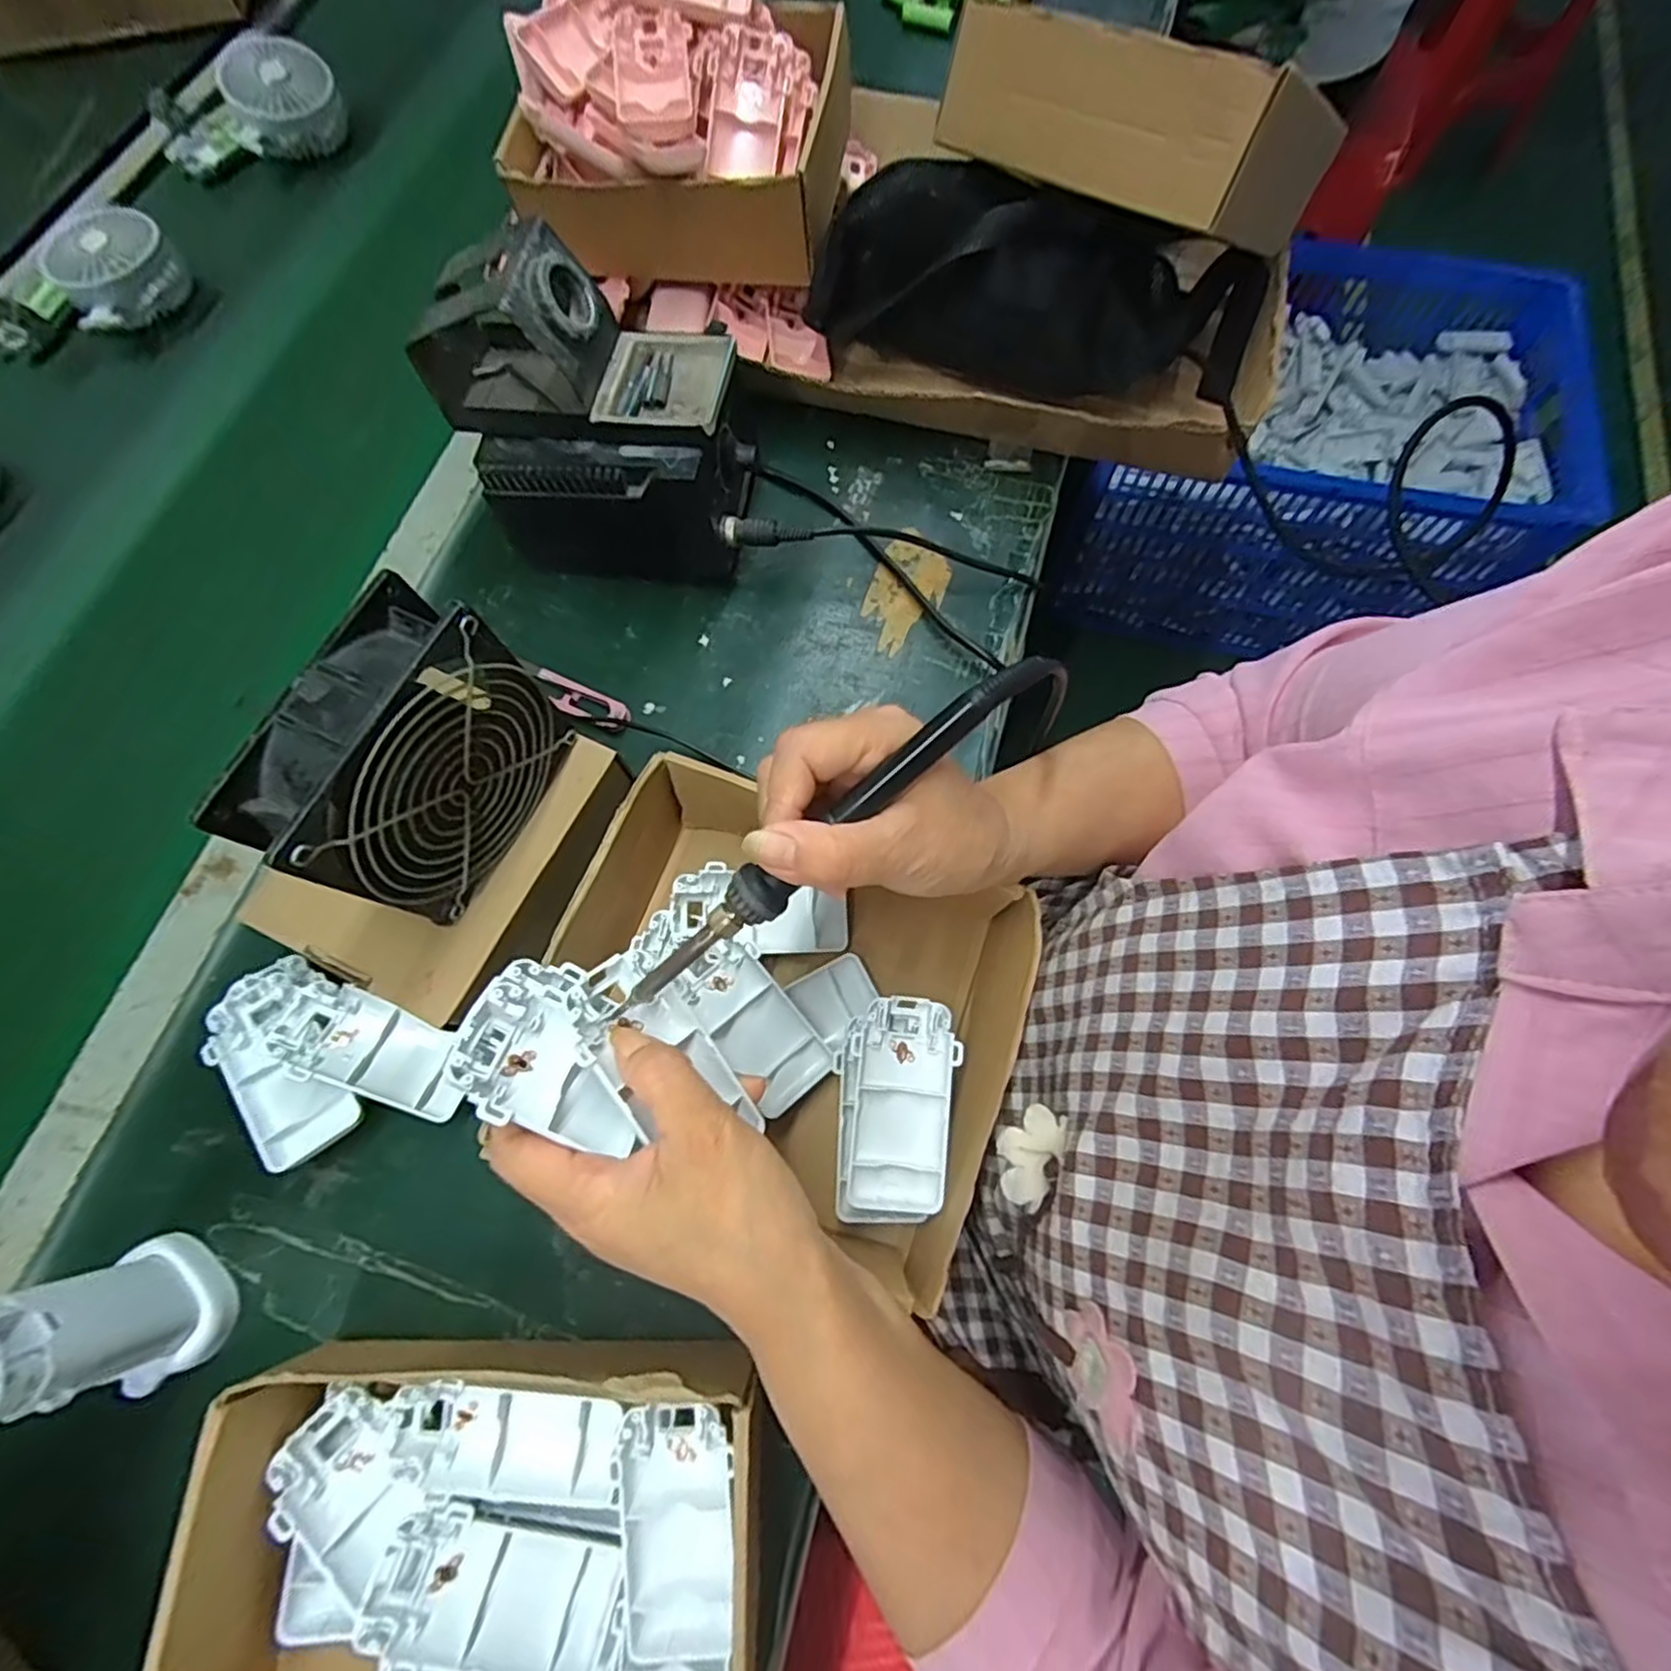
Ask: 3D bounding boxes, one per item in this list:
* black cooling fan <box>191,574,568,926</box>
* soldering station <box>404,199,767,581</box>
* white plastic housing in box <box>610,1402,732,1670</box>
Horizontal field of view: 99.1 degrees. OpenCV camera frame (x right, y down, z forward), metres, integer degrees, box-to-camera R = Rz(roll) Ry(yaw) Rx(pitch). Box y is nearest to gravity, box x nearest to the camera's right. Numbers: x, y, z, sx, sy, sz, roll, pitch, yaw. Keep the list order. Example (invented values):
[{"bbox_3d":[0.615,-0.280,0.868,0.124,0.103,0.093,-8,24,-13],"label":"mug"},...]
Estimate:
[{"bbox_3d":[-0.183,-0.030,0.319,0.042,0.117,0.117,25,73,9],"label":"black cooling fan"},{"bbox_3d":[-0.142,-0.248,0.432,0.173,0.162,0.112,1,71,2],"label":"soldering station"},{"bbox_3d":[-0.067,0.320,0.294,0.047,0.019,0.153,0,85,2],"label":"white plastic housing in box"}]

